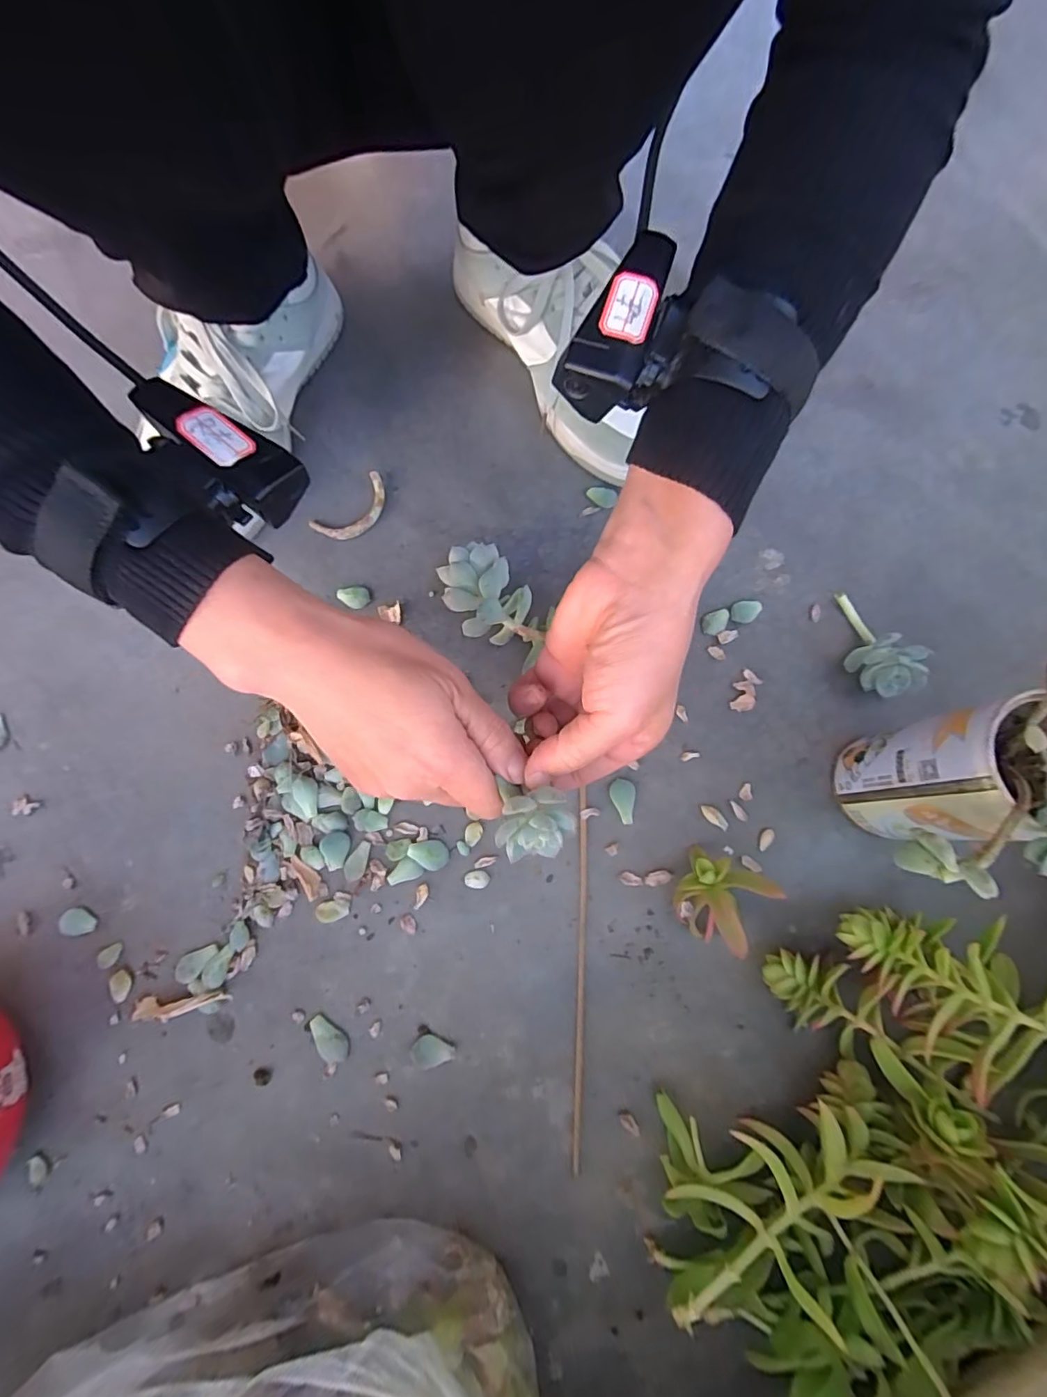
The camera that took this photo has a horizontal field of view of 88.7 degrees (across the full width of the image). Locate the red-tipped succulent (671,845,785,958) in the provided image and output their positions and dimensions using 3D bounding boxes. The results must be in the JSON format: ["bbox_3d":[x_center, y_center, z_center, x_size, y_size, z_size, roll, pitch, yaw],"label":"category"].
[{"bbox_3d":[0.112,0.116,0.311,0.043,0.034,0.045,35,77,9],"label":"red-tipped succulent"}]

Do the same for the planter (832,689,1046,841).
[{"bbox_3d":[0.231,0.040,0.287,0.068,0.118,0.059,-12,75,-3],"label":"planter"}]

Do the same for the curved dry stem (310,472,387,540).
[{"bbox_3d":[-0.122,-0.137,0.391,0.063,0.008,0.030,-43,79,-11],"label":"curved dry stem"}]

